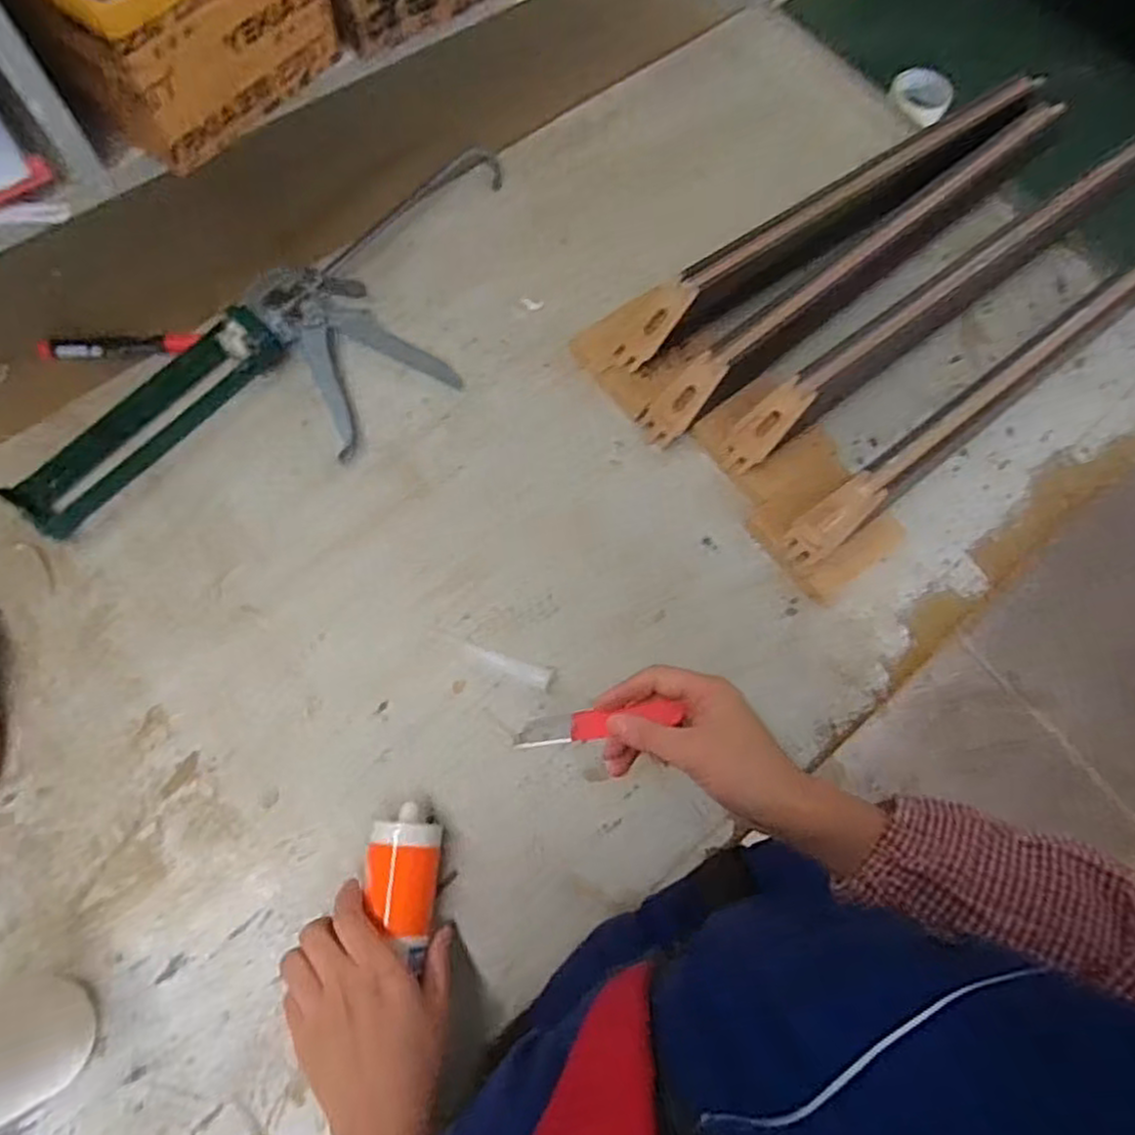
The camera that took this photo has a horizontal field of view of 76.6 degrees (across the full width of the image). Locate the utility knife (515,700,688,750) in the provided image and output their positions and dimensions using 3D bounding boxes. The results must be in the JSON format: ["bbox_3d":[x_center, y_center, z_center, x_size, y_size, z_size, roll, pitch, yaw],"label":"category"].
[{"bbox_3d":[0.018,0.099,0.457,0.105,0.006,0.018,-13,70,9],"label":"utility knife"}]

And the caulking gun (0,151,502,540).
[{"bbox_3d":[-0.207,-0.191,0.623,0.180,0.048,0.532,40,73,11],"label":"caulking gun"}]

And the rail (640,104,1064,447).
[{"bbox_3d":[0.288,-0.291,0.670,0.557,0.060,0.051,-39,77,-15],"label":"rail"}]

